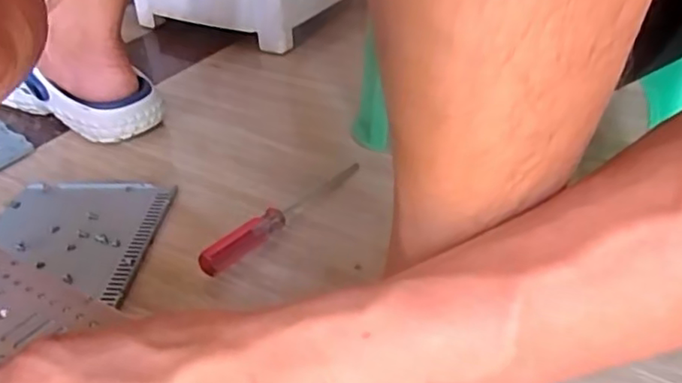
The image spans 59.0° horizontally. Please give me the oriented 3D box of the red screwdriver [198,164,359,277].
[{"bbox_3d":[-0.044,0.018,0.537,0.028,0.021,0.197,26,44,32],"label":"red screwdriver"}]

